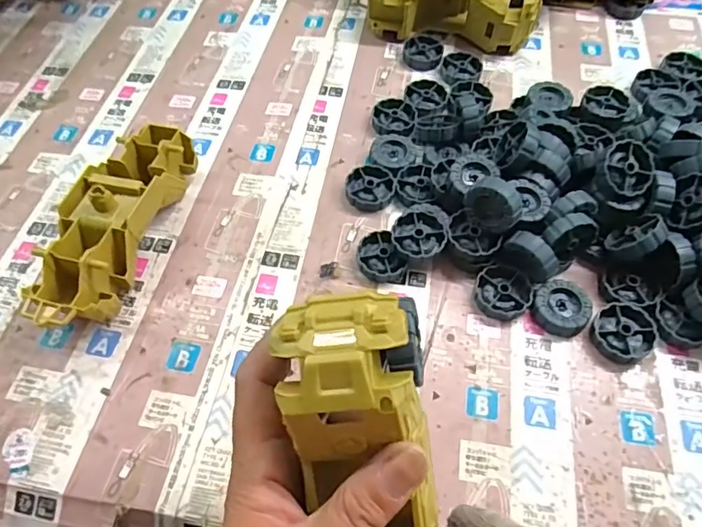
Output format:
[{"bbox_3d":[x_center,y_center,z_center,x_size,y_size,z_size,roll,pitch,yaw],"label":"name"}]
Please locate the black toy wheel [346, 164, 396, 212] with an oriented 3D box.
[{"bbox_3d":[0.015,-0.060,0.423,0.038,0.013,0.039,-1,57,2],"label":"black toy wheel"}]

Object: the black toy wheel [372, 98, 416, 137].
[{"bbox_3d":[0.038,-0.127,0.466,0.037,0.011,0.043,5,57,5],"label":"black toy wheel"}]

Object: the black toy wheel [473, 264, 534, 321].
[{"bbox_3d":[0.107,0.022,0.374,0.039,0.012,0.040,-1,57,2],"label":"black toy wheel"}]

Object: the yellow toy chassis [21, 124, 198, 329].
[{"bbox_3d":[-0.171,-0.031,0.393,0.059,0.051,0.182,14,59,11],"label":"yellow toy chassis"}]

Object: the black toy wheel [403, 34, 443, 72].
[{"bbox_3d":[0.070,-0.205,0.516,0.037,0.009,0.042,5,57,6],"label":"black toy wheel"}]

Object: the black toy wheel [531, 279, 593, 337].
[{"bbox_3d":[0.146,0.031,0.369,0.038,0.014,0.038,-1,57,2],"label":"black toy wheel"}]

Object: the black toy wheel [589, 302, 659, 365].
[{"bbox_3d":[0.182,0.047,0.356,0.044,0.012,0.038,-38,64,-20],"label":"black toy wheel"}]

